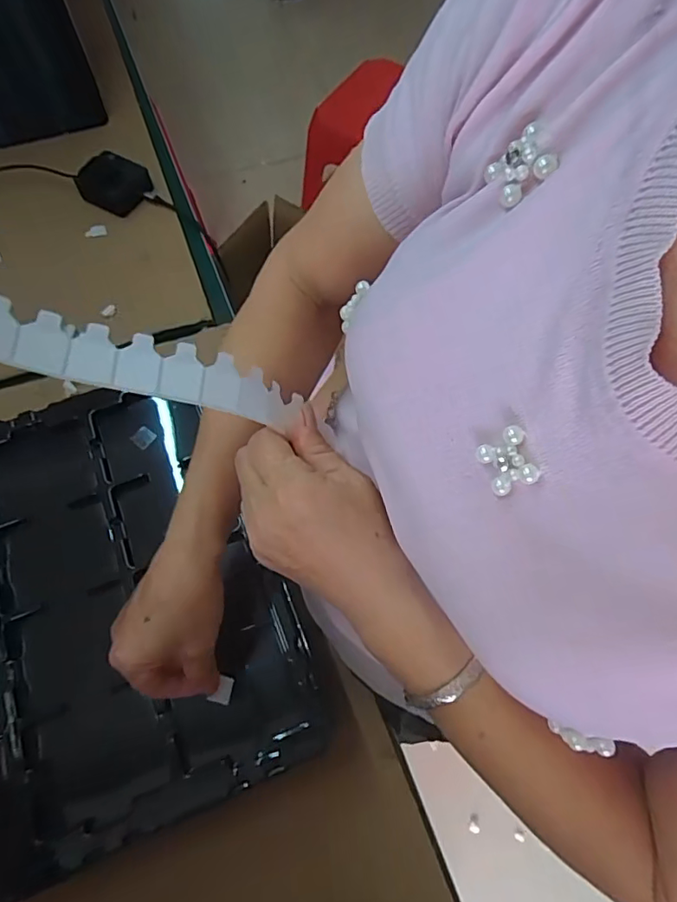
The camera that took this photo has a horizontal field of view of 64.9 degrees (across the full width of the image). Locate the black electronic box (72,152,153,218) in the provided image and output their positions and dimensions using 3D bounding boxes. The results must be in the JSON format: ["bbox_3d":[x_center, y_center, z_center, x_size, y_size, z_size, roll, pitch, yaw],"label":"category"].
[{"bbox_3d":[-0.329,-0.397,0.780,0.098,0.025,0.091,32,69,12],"label":"black electronic box"}]

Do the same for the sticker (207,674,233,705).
[{"bbox_3d":[-0.085,0.172,0.386,0.016,0.006,0.018,23,54,-16],"label":"sticker"}]

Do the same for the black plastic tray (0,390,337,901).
[{"bbox_3d":[-0.225,0.118,0.432,0.336,0.045,0.366,-20,69,-11],"label":"black plastic tray"}]

